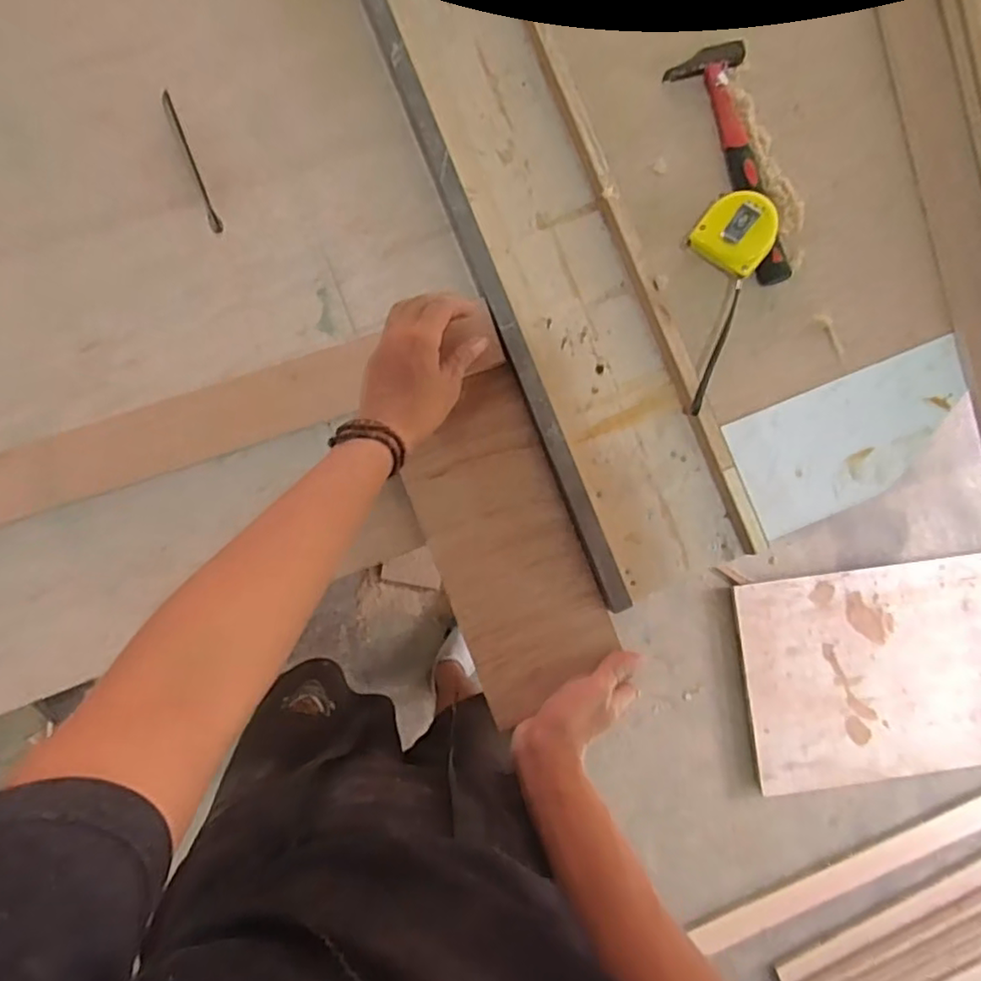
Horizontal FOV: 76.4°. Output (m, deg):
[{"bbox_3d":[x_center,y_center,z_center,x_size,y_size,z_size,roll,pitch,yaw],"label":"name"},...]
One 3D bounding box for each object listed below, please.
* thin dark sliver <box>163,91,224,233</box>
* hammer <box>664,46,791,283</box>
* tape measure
[{"bbox_3d":[-0.287,-0.316,0.599,0.012,0.005,0.141,-20,87,-1],"label":"thin dark sliver"},{"bbox_3d":[0.234,-0.318,0.611,0.075,0.026,0.240,-10,87,-2],"label":"hammer"},{"bbox_3d":[0.200,-0.179,0.589,0.068,0.051,0.207,26,86,0],"label":"tape measure"}]

